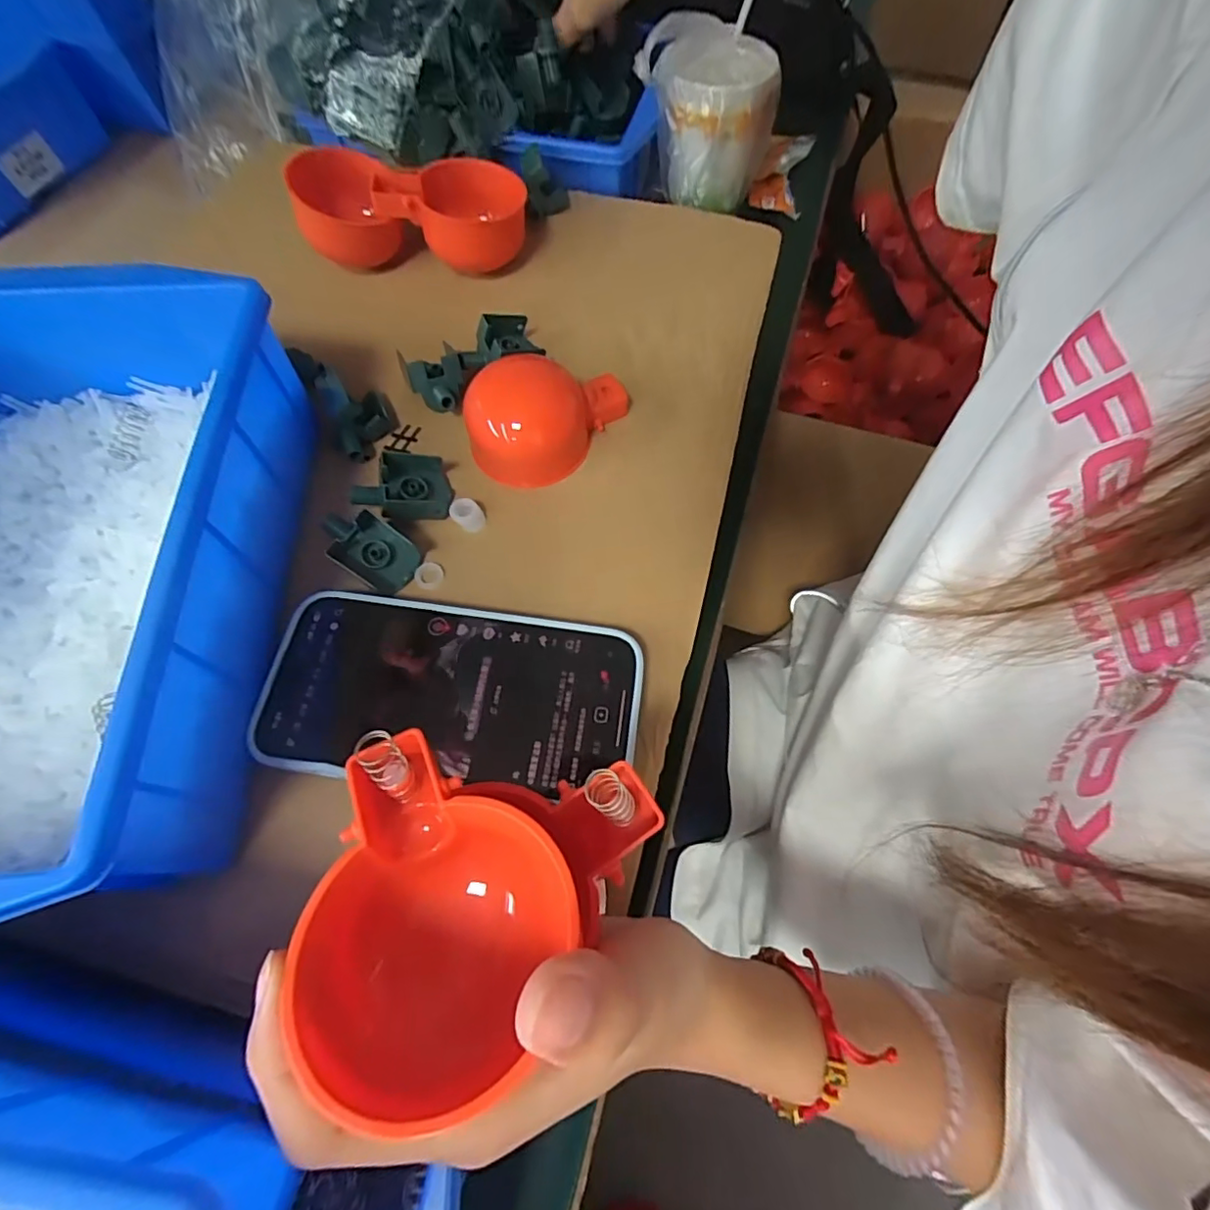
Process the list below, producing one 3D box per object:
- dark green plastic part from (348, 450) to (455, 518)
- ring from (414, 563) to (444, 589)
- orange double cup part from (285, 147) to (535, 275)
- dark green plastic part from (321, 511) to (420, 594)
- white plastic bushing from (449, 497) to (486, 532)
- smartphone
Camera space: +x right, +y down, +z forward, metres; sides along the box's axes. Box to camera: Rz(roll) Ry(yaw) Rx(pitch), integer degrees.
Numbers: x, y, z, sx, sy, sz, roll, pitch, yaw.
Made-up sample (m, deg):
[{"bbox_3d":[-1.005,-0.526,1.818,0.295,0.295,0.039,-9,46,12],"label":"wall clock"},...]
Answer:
[{"bbox_3d":[-0.097,-0.054,0.271,0.043,0.025,0.028,-23,64,-8],"label":"dark green plastic part"},{"bbox_3d":[-0.082,-0.014,0.264,0.013,0.004,0.013,-1,63,3],"label":"ring"},{"bbox_3d":[-0.111,-0.234,0.333,0.124,0.043,0.069,0,63,4],"label":"orange double cup part"},{"bbox_3d":[-0.109,-0.026,0.262,0.045,0.011,0.027,37,70,-14],"label":"dark green plastic part"},{"bbox_3d":[-0.066,-0.044,0.274,0.014,0.010,0.014,-1,63,3],"label":"white plastic bushing"},{"bbox_3d":[-0.061,0.034,0.232,0.147,0.014,0.071,4,64,5],"label":"smartphone"}]

